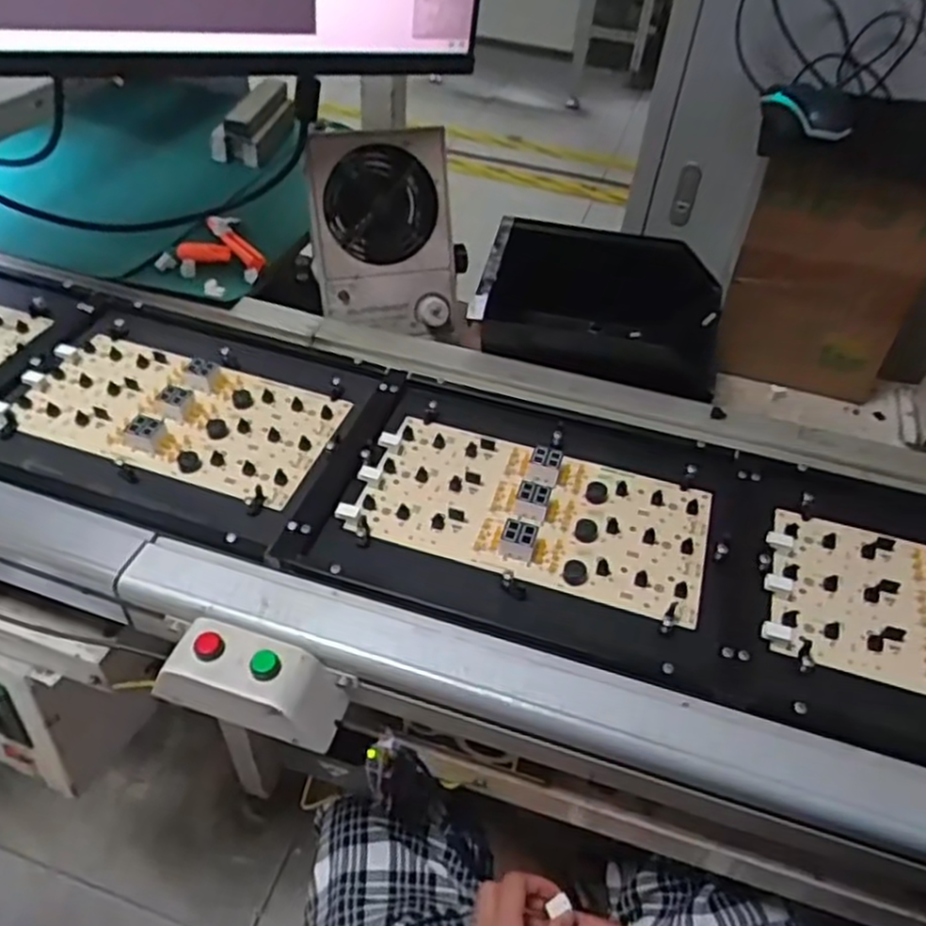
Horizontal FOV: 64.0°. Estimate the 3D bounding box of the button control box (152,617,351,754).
[{"bbox_3d":[-0.133,0.140,0.471,0.109,0.054,0.044,14,48,8],"label":"button control box"}]

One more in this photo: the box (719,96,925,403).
[{"bbox_3d":[0.398,-0.230,0.786,0.175,0.248,0.183,24,50,17],"label":"box"}]

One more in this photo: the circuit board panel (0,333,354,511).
[{"bbox_3d":[-0.239,-0.048,0.622,0.260,0.019,0.131,17,48,11],"label":"circuit board panel"}]

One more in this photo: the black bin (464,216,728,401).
[{"bbox_3d":[0.132,-0.138,0.739,0.228,0.114,0.162,15,48,9],"label":"black bin"}]

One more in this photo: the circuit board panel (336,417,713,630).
[{"bbox_3d":[0.053,0.031,0.564,0.257,0.020,0.127,16,48,10],"label":"circuit board panel"}]

